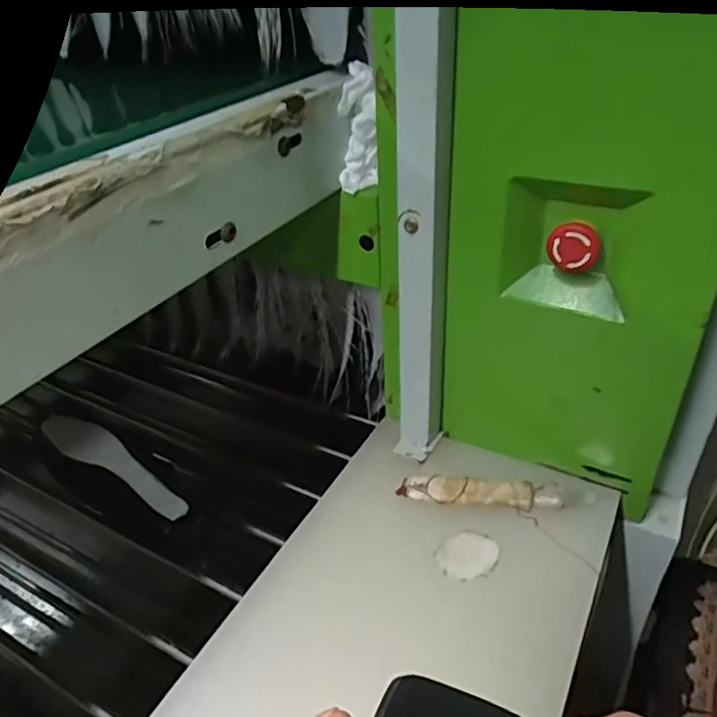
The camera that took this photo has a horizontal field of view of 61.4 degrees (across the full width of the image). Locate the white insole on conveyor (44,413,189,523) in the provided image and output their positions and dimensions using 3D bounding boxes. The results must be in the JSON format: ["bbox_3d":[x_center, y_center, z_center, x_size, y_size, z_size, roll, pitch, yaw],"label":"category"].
[{"bbox_3d":[-0.245,0.102,0.607,0.196,0.008,0.040,23,57,21],"label":"white insole on conveyor"}]

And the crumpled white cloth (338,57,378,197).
[{"bbox_3d":[0.000,-0.190,0.499,0.030,0.091,0.038,-1,36,3],"label":"crumpled white cloth"}]

